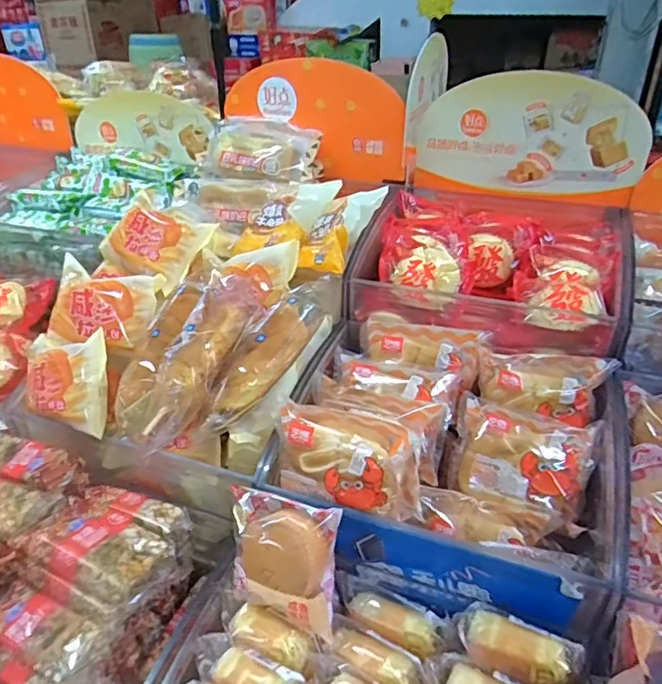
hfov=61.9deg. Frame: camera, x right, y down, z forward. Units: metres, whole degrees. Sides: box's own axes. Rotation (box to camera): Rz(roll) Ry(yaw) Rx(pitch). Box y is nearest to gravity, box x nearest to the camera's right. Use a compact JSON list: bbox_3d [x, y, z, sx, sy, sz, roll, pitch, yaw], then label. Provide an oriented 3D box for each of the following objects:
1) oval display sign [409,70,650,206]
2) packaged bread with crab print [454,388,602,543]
[{"bbox_3d":[0.259,-0.270,0.735,0.292,0.162,0.013,12,38,20],"label":"oval display sign"},{"bbox_3d":[0.189,0.119,0.559,0.131,0.048,0.105,18,78,16],"label":"packaged bread with crab print"}]

